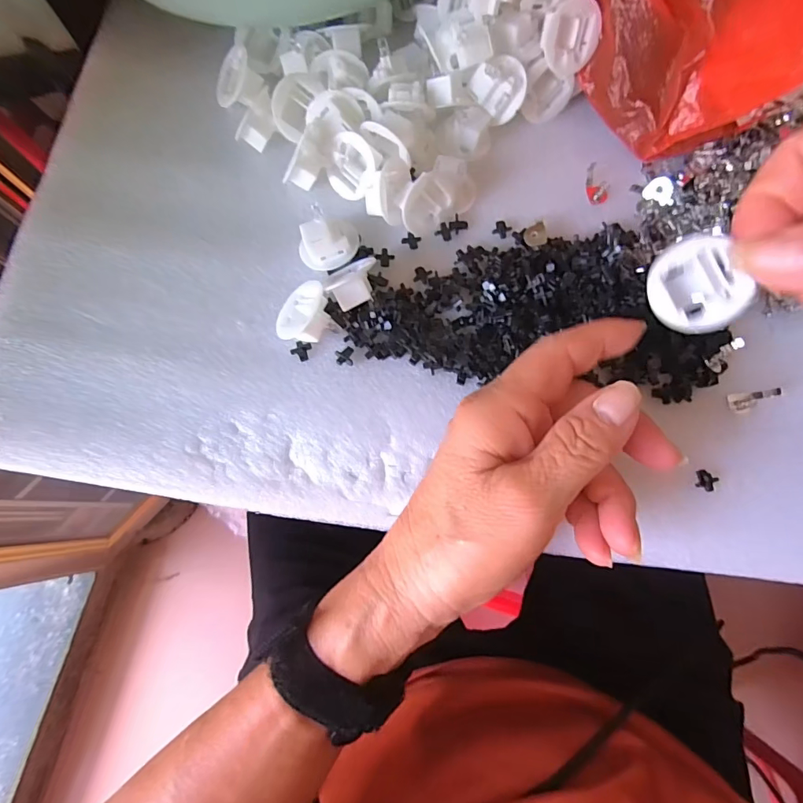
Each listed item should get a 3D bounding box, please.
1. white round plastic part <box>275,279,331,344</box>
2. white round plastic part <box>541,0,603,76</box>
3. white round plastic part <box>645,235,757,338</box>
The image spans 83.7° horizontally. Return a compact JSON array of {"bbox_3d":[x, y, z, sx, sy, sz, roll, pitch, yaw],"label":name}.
[{"bbox_3d":[-0.049,-0.046,0.230,0.025,0.017,0.034,14,80,2],"label":"white round plastic part"},{"bbox_3d":[0.091,-0.197,0.241,0.031,0.032,0.007,-7,37,-11],"label":"white round plastic part"},{"bbox_3d":[0.111,-0.043,0.171,0.029,0.014,0.034,-29,87,22],"label":"white round plastic part"}]

